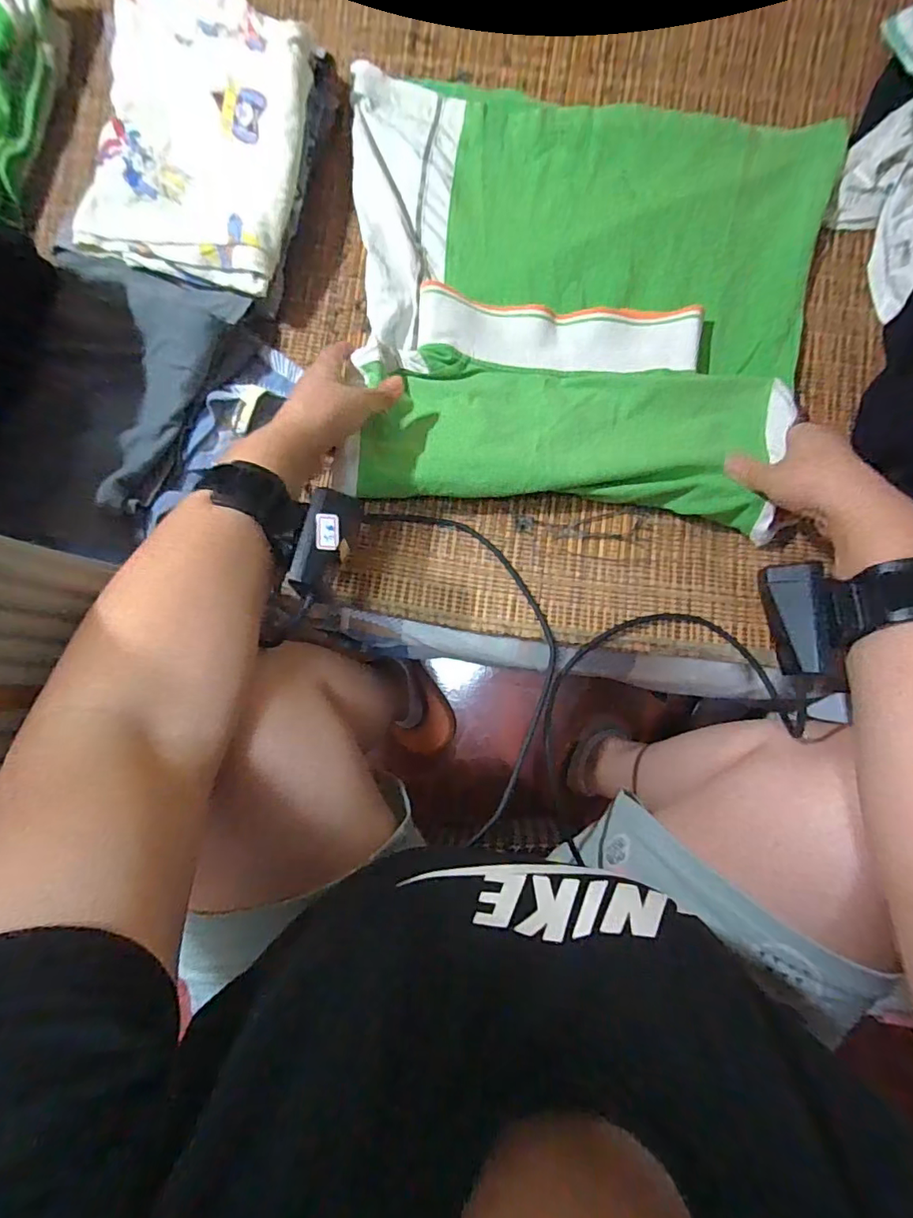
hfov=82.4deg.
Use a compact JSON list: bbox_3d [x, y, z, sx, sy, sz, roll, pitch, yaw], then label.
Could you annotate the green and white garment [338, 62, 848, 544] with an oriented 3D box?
[{"bbox_3d":[0.101,-0.272,0.446,0.400,0.045,0.381,6,86,3],"label":"green and white garment"}]

